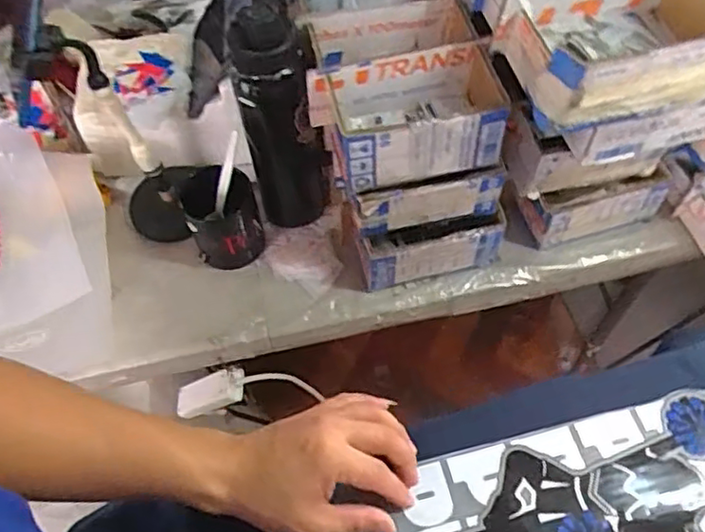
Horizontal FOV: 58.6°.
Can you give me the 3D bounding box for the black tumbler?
[{"bbox_3d":[-0.072,-0.146,0.673,0.087,0.268,0.061,-10,58,-5],"label":"black tumbler"}]

